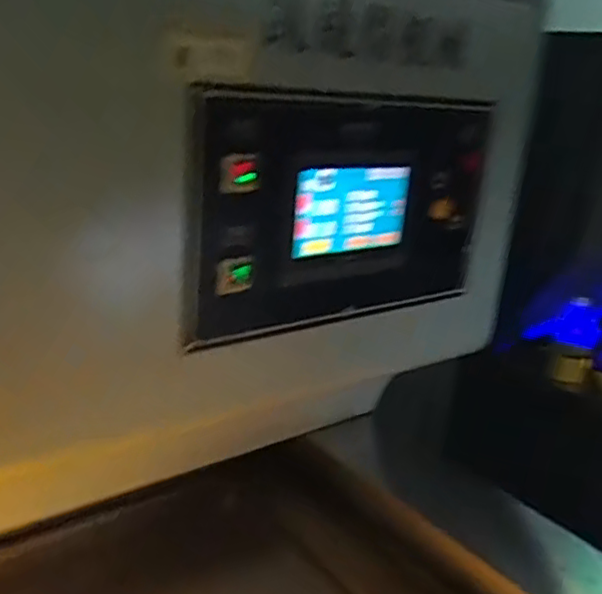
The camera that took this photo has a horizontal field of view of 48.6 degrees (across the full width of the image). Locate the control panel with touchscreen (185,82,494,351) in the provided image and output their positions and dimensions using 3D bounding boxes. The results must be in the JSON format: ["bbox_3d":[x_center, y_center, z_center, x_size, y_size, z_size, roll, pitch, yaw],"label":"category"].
[{"bbox_3d":[0.058,-0.096,0.739,0.418,0.235,0.045,-10,23,-37],"label":"control panel with touchscreen"}]

